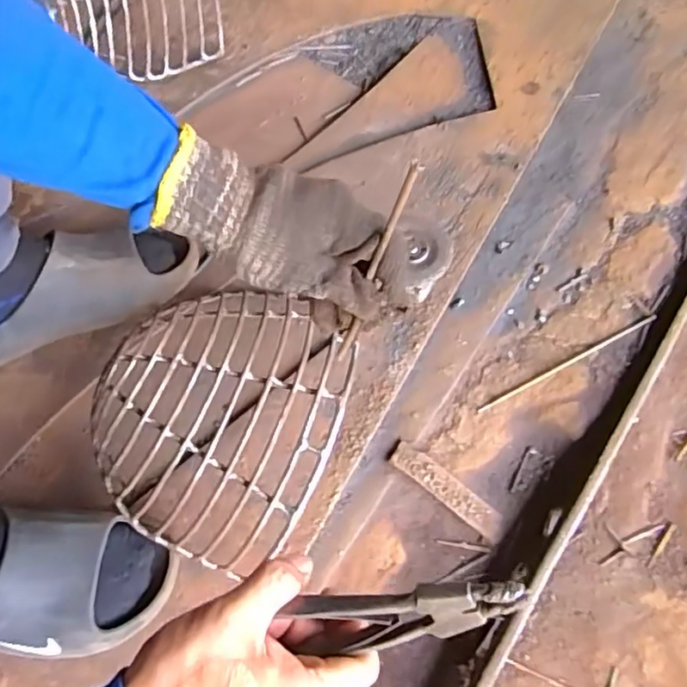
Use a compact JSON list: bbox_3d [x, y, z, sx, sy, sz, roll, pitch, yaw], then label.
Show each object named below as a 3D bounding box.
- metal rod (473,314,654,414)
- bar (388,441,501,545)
[{"bbox_3d":[0.239,0.019,0.625,0.226,0.005,0.007,-26,73,-9],"label":"metal rod"},{"bbox_3d":[0.103,0.144,0.578,0.130,0.012,0.030,39,74,-4],"label":"bar"}]

